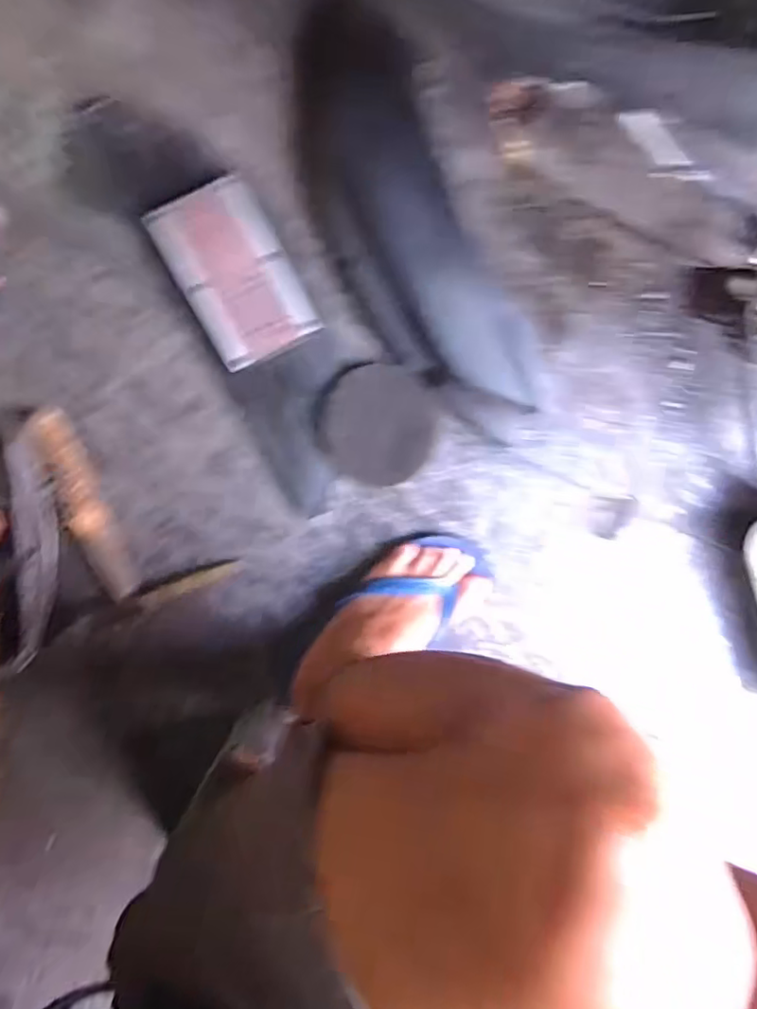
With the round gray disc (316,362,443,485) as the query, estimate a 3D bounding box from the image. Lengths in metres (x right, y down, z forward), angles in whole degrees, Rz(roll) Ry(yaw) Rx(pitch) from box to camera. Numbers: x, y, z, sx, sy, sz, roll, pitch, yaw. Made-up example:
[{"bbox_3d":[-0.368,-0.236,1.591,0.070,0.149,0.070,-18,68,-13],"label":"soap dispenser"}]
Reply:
[{"bbox_3d":[0.000,-0.087,0.636,0.130,0.023,0.125,0,93,-8],"label":"round gray disc"}]

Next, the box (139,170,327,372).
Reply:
[{"bbox_3d":[-0.144,-0.232,0.595,0.104,0.029,0.165,-30,96,-6],"label":"box"}]

